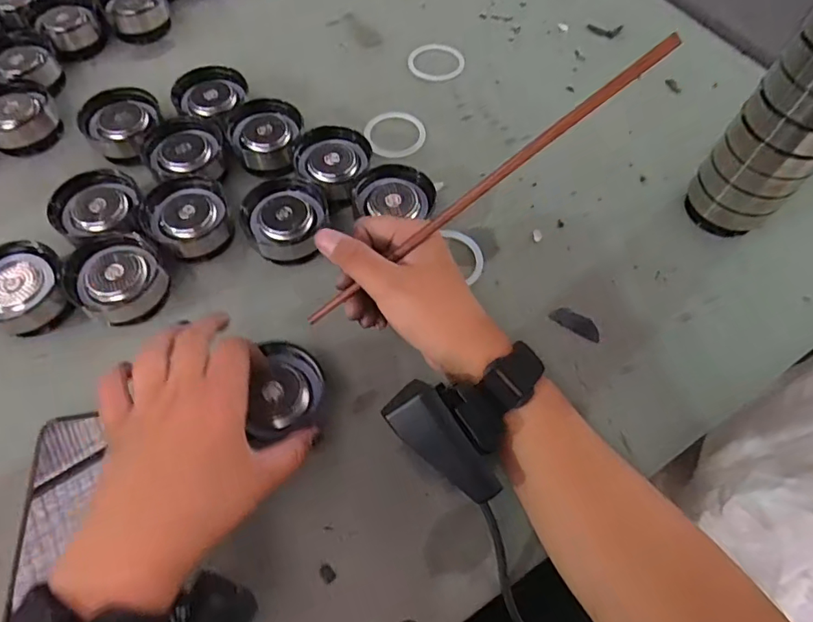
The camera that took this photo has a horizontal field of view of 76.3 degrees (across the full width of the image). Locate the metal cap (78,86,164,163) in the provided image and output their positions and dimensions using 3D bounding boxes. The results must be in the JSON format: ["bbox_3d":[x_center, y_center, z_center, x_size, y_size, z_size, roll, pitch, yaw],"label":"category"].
[{"bbox_3d":[-0.244,-0.160,0.440,0.058,0.032,0.058,31,65,14],"label":"metal cap"}]

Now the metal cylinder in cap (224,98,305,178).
[{"bbox_3d":[-0.119,-0.144,0.436,0.060,0.038,0.053,13,62,4],"label":"metal cylinder in cap"}]

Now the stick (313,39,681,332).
[{"bbox_3d":[0.039,-0.067,0.291,0.249,0.006,0.009,-36,68,12],"label":"stick"}]

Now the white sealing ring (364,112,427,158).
[{"bbox_3d":[-0.010,-0.161,0.468,0.054,0.005,0.047,-3,74,-3],"label":"white sealing ring"}]

